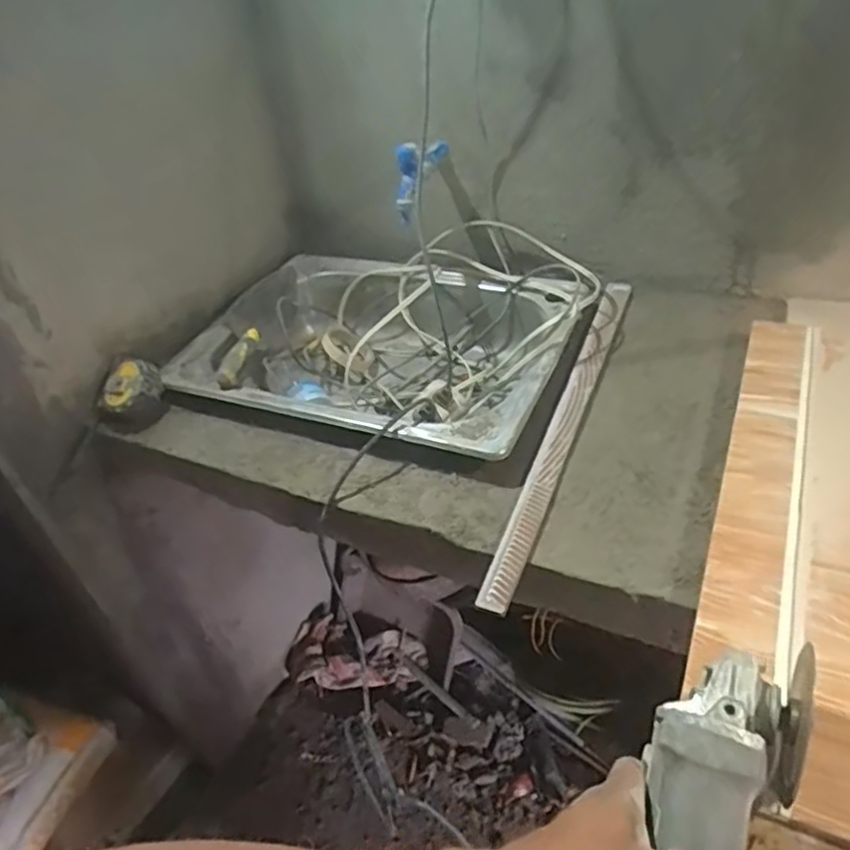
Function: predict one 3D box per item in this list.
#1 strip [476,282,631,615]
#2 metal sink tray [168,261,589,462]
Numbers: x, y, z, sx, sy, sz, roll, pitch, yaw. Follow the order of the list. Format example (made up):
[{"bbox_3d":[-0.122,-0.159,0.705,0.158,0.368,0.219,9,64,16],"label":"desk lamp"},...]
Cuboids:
[{"bbox_3d":[0.182,-0.024,0.801,0.034,0.011,0.598,12,44,22],"label":"strip"},{"bbox_3d":[-0.061,-0.085,0.969,0.540,0.162,0.406,16,45,26],"label":"metal sink tray"}]

